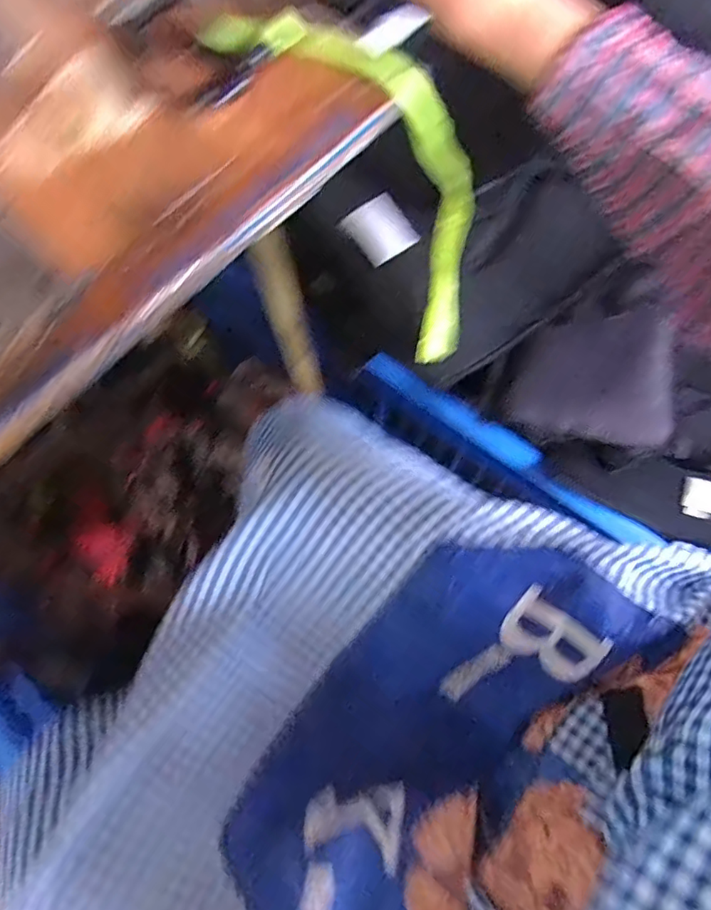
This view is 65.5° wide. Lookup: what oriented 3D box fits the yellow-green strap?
[{"bbox_3d":[0.026,-0.213,0.432,0.122,0.291,0.114,15,66,43],"label":"yellow-green strap"}]

